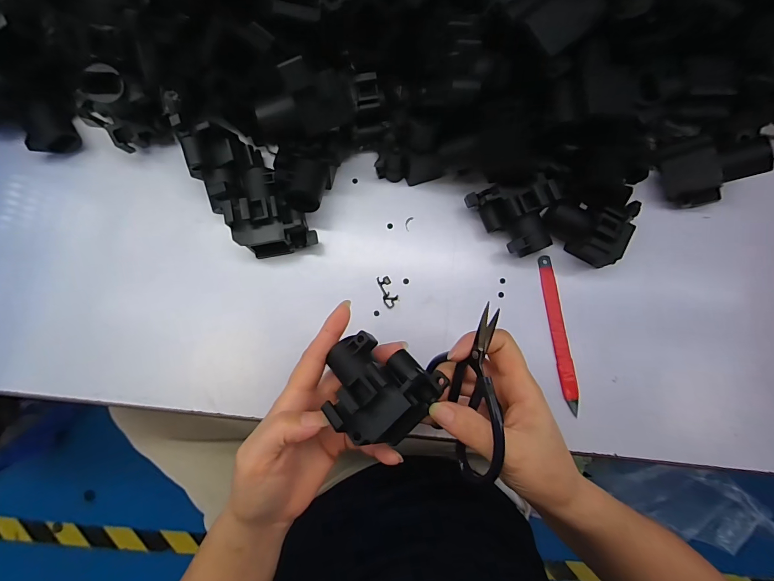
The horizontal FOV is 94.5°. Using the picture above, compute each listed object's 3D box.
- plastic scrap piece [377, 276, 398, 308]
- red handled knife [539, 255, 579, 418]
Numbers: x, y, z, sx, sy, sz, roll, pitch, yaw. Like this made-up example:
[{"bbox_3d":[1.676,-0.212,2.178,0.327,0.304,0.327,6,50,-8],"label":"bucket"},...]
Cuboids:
[{"bbox_3d":[0.001,0.001,0.325,0.013,0.004,0.030,-16,84,-4],"label":"plastic scrap piece"},{"bbox_3d":[0.156,0.037,0.325,0.014,0.006,0.139,-8,83,-3],"label":"red handled knife"}]

